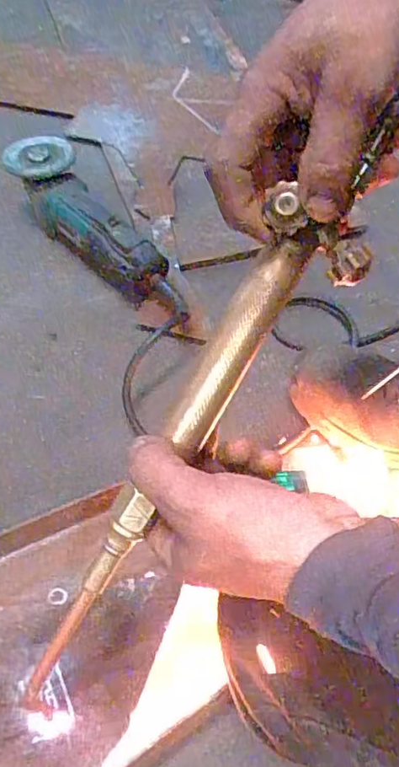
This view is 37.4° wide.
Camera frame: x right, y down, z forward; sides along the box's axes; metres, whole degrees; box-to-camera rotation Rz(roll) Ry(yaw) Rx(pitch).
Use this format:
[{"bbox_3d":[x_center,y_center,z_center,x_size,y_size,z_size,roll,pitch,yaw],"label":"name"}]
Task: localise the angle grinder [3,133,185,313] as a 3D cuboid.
[{"bbox_3d":[-0.145,-0.201,0.764,0.090,0.092,0.326,-30,59,-22],"label":"angle grinder"}]

